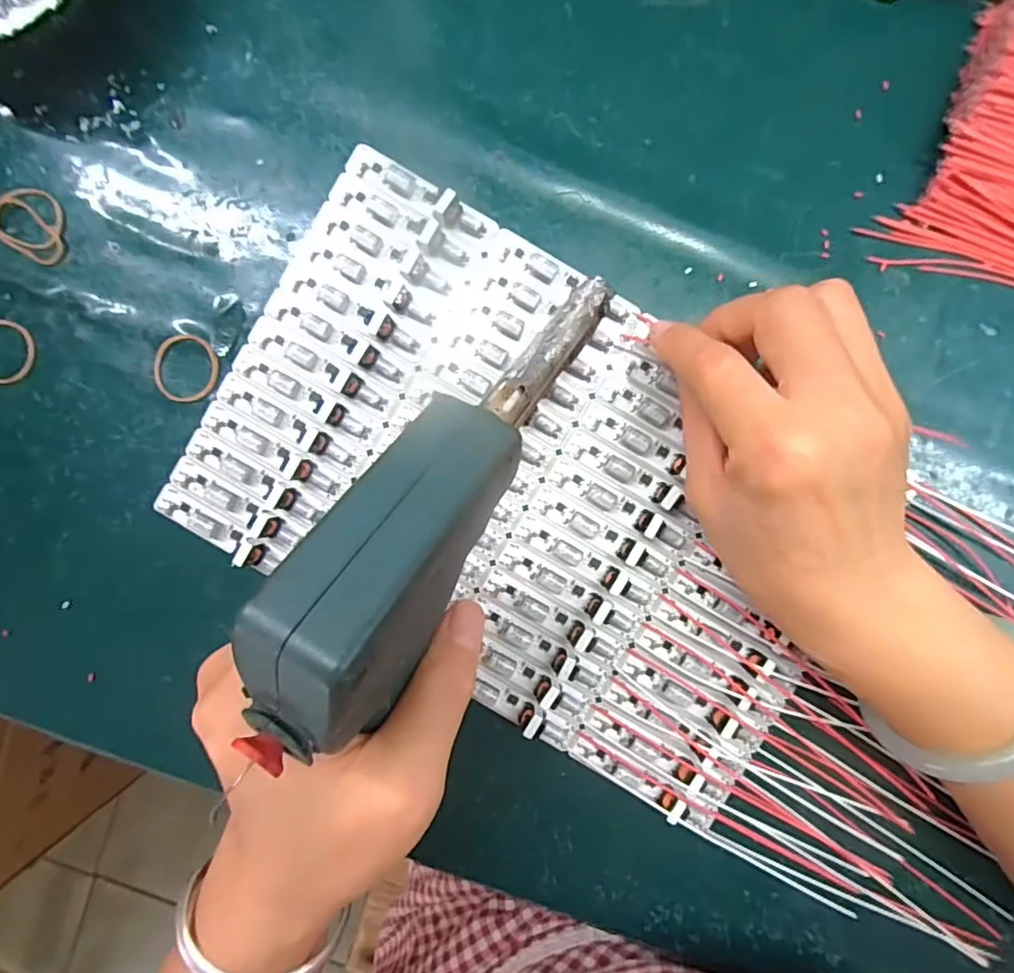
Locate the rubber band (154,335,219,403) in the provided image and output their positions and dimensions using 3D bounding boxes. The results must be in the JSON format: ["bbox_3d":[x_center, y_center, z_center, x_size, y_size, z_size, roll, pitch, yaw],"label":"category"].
[{"bbox_3d":[-0.150,-0.055,0.261,0.031,0.004,0.031,0,92,2],"label":"rubber band"}]

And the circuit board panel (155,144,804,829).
[{"bbox_3d":[0.011,0.002,0.252,0.295,0.014,0.186,31,93,0],"label":"circuit board panel"}]

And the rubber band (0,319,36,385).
[{"bbox_3d":[-0.237,-0.063,0.261,0.030,0.005,0.030,0,89,-5],"label":"rubber band"}]

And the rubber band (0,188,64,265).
[{"bbox_3d":[-0.221,-0.123,0.258,0.038,0.004,0.029,31,93,0],"label":"rubber band"}]

